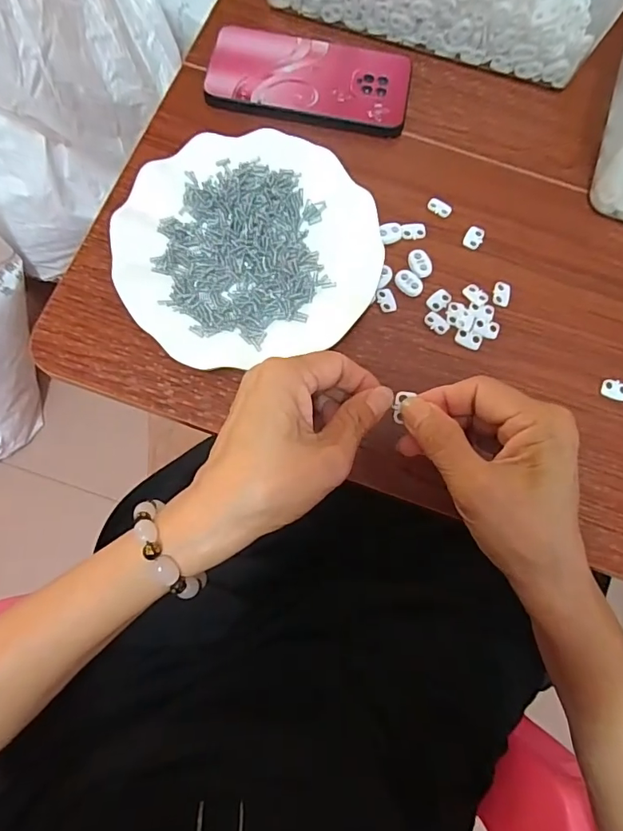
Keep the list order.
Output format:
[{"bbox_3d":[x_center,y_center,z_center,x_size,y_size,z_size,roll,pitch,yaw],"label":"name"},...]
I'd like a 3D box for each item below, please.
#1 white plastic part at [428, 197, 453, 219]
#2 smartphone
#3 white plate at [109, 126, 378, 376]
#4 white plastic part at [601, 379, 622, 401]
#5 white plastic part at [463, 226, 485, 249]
[{"bbox_3d":[0.101,-0.164,0.382,0.020,0.004,0.011,29,79,6],"label":"white plastic part"},{"bbox_3d":[-0.001,-0.279,0.401,0.163,0.012,0.087,10,75,0],"label":"smartphone"},{"bbox_3d":[-0.046,-0.123,0.352,0.177,0.028,0.174,1,76,-3],"label":"white plate"},{"bbox_3d":[0.219,-0.019,0.348,0.018,0.004,0.014,17,75,2],"label":"white plastic part"},{"bbox_3d":[0.127,-0.139,0.377,0.014,0.004,0.019,23,78,4],"label":"white plastic part"}]

